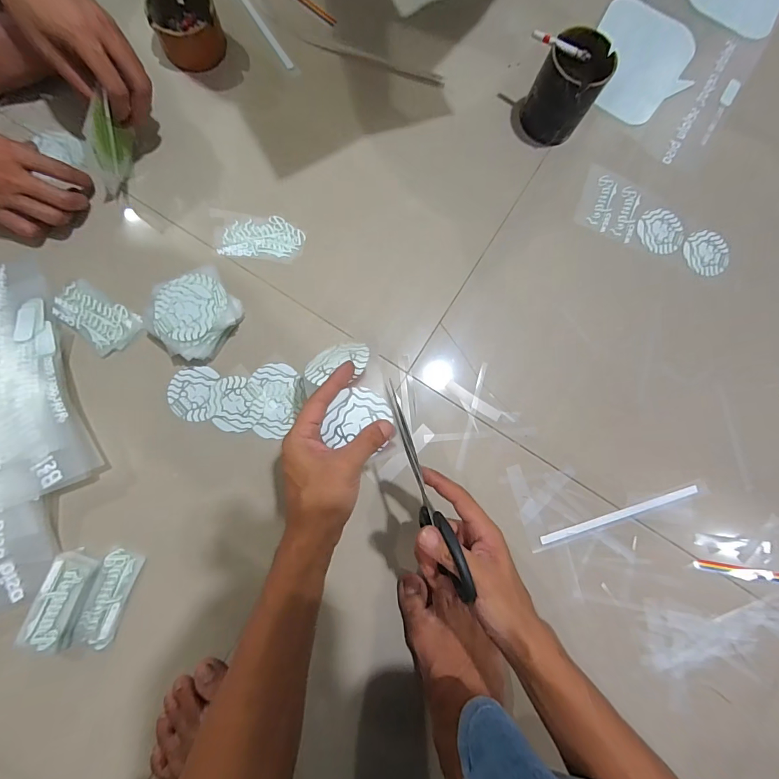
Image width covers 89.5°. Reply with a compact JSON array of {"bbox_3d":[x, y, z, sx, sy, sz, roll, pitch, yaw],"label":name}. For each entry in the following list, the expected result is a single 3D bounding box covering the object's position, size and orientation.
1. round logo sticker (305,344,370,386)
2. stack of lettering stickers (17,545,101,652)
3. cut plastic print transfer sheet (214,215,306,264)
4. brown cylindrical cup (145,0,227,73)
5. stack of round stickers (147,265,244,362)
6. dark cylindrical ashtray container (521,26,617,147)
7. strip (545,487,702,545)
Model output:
[{"bbox_3d":[-0.053,-0.028,0.401,0.066,0.005,0.052,-9,43,13],"label":"round logo sticker"},{"bbox_3d":[-0.357,0.230,0.426,0.041,0.021,0.098,18,82,-2],"label":"stack of lettering stickers"},{"bbox_3d":[-0.169,-0.196,0.510,0.112,0.004,0.057,4,83,-4],"label":"cut plastic print transfer sheet"},{"bbox_3d":[-0.263,-0.473,0.510,0.083,0.045,0.101,-28,86,-7],"label":"brown cylindrical cup"},{"bbox_3d":[-0.231,-0.090,0.472,0.091,0.039,0.099,44,82,2],"label":"stack of round stickers"},{"bbox_3d":[0.231,-0.391,0.514,0.077,0.095,0.086,32,82,0],"label":"dark cylindrical ashtray container"},{"bbox_3d":[0.295,0.158,0.501,0.214,0.004,0.014,-16,85,-6],"label":"strip"}]

